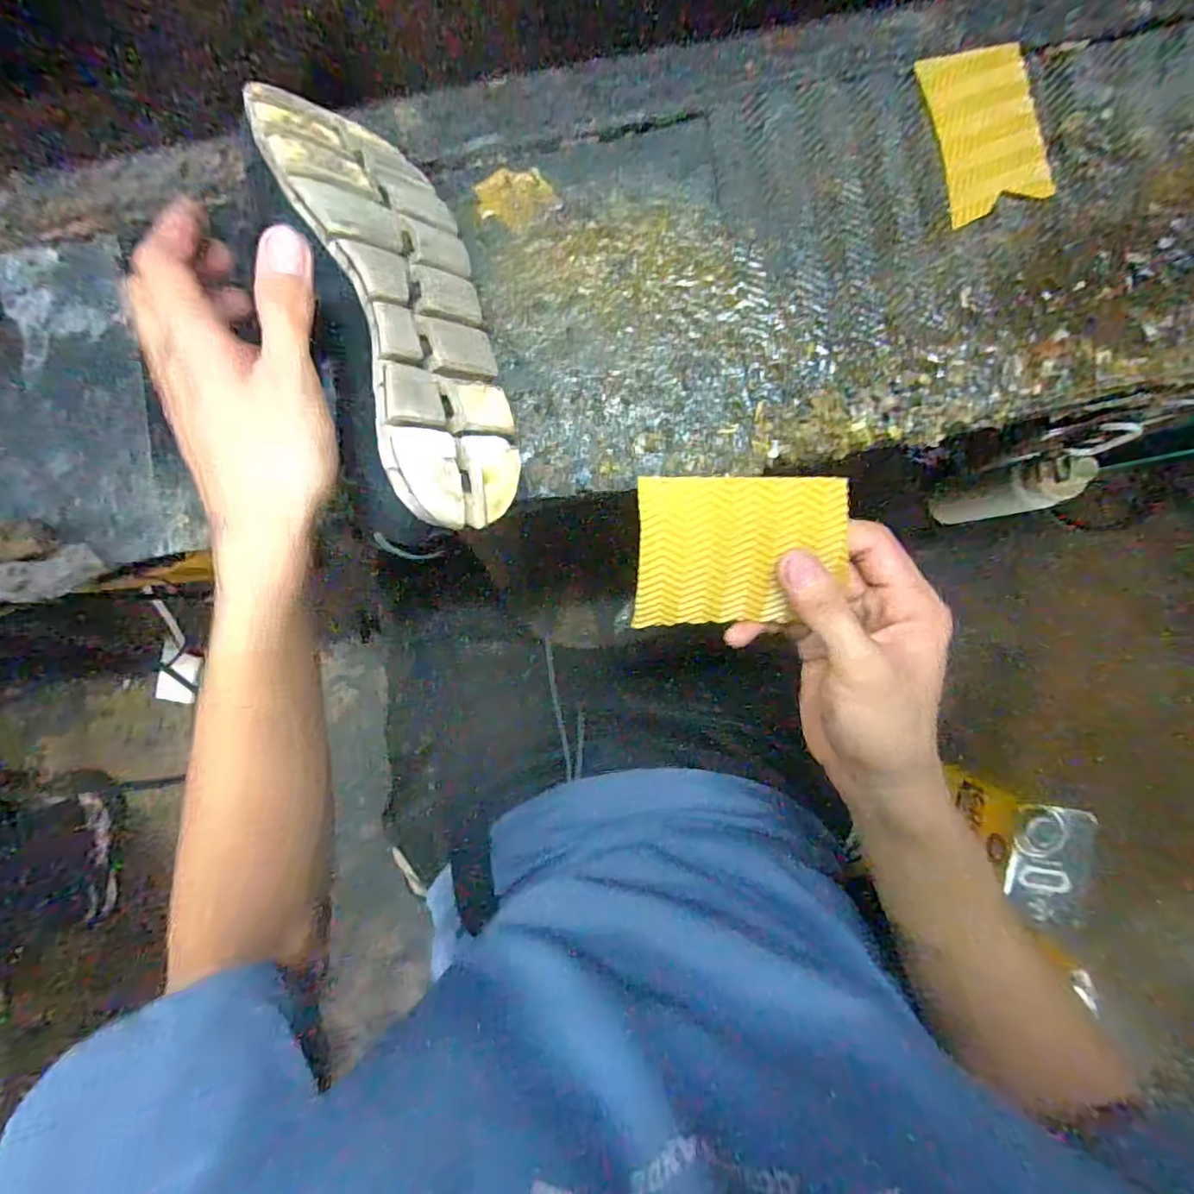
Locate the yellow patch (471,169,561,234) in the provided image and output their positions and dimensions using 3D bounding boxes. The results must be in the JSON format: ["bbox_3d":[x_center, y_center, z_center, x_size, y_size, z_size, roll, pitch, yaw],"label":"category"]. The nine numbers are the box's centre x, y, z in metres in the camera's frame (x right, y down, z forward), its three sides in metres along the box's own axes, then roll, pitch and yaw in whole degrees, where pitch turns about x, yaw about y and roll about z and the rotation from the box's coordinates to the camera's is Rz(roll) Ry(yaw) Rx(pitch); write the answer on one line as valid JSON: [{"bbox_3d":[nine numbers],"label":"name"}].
[{"bbox_3d":[-0.055,-0.266,0.382,0.048,0.004,0.040,-34,90,1],"label":"yellow patch"}]

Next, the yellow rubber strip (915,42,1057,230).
[{"bbox_3d":[0.255,-0.301,0.371,0.069,0.008,0.108,-11,91,1],"label":"yellow rubber strip"}]

